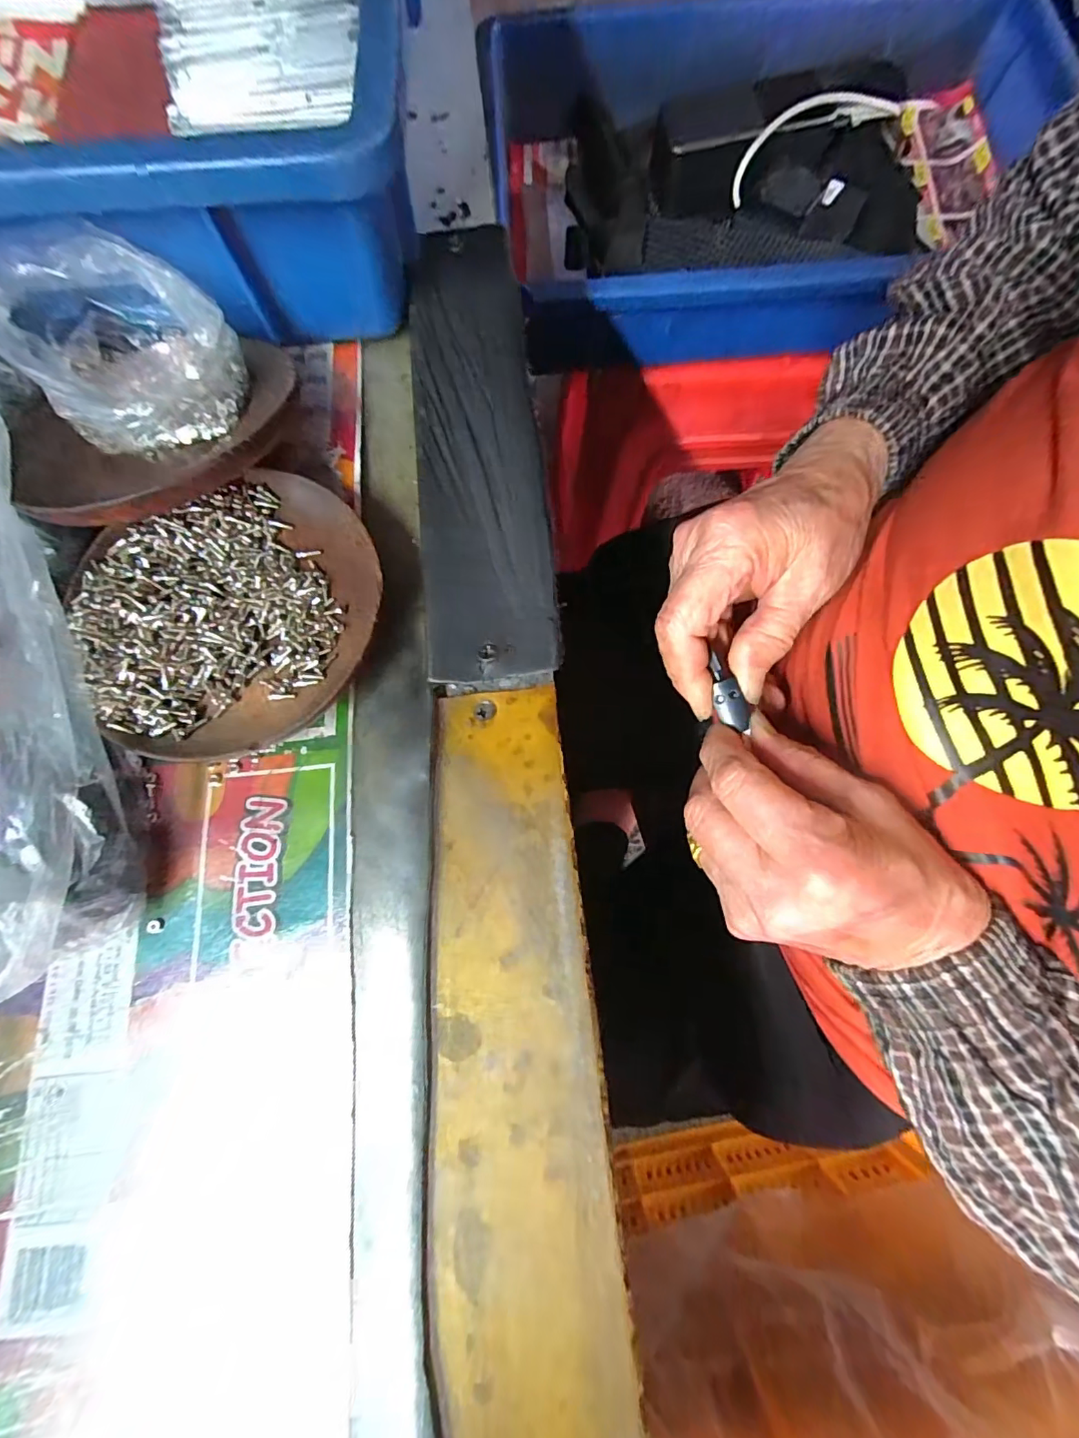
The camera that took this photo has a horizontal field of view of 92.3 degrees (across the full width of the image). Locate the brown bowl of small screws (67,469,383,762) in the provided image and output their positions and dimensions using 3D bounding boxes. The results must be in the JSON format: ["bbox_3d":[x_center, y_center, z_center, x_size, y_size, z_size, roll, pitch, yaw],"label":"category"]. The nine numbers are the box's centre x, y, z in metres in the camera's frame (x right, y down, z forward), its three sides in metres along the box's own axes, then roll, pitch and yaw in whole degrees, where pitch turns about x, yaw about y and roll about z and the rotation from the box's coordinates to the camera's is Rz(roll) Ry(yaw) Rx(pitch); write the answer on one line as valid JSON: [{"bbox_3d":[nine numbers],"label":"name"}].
[{"bbox_3d":[-0.112,-0.040,0.195,0.106,0.019,0.101,0,74,1],"label":"brown bowl of small screws"}]

